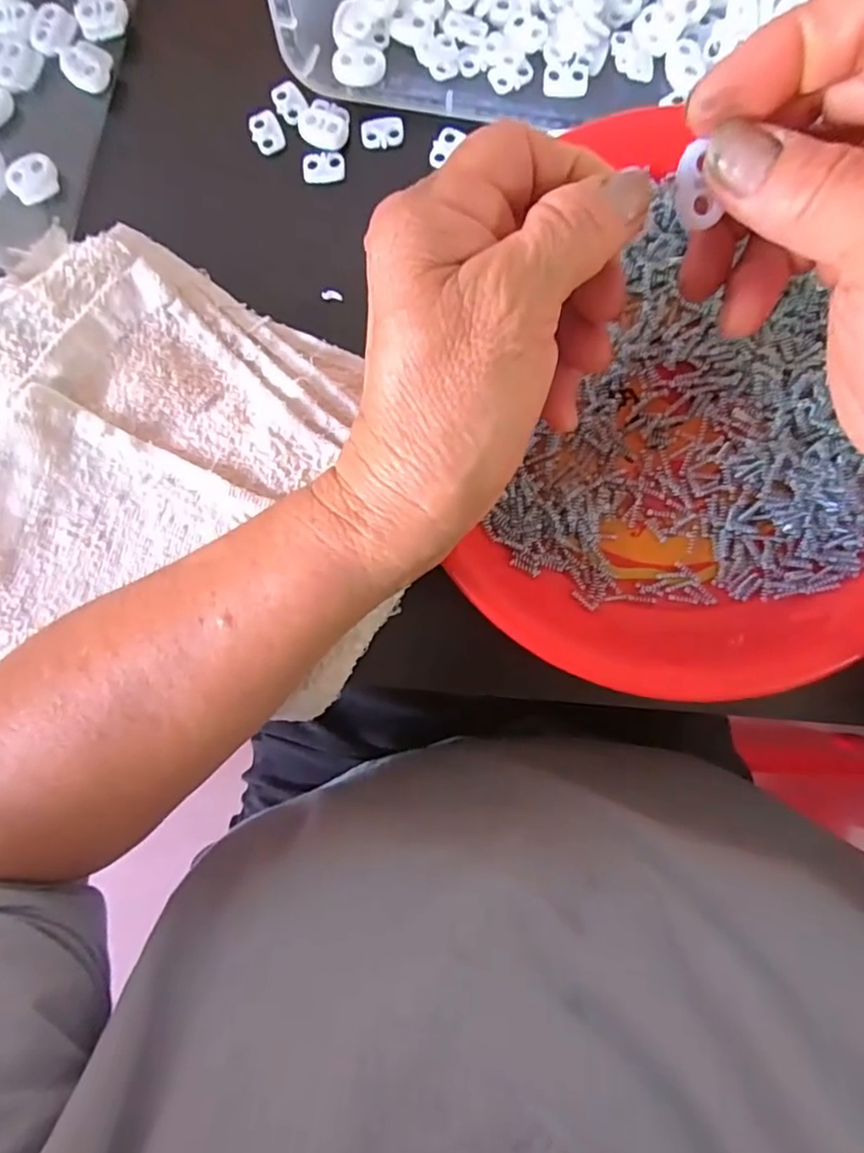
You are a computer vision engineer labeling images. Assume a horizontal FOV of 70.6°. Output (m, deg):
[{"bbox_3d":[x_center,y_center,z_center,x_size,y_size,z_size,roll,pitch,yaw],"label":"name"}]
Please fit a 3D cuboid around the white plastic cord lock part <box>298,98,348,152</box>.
[{"bbox_3d":[-0.048,-0.201,0.271,0.022,0.005,0.020,26,88,4],"label":"white plastic cord lock part"}]

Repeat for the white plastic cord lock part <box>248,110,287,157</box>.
[{"bbox_3d":[-0.074,-0.199,0.272,0.014,0.004,0.018,-20,86,1],"label":"white plastic cord lock part"}]

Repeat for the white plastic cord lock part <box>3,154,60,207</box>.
[{"bbox_3d":[-0.176,-0.175,0.270,0.021,0.008,0.016,-40,86,0],"label":"white plastic cord lock part"}]

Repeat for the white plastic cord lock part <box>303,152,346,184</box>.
[{"bbox_3d":[-0.048,-0.182,0.272,0.018,0.004,0.012,-1,87,2],"label":"white plastic cord lock part"}]

